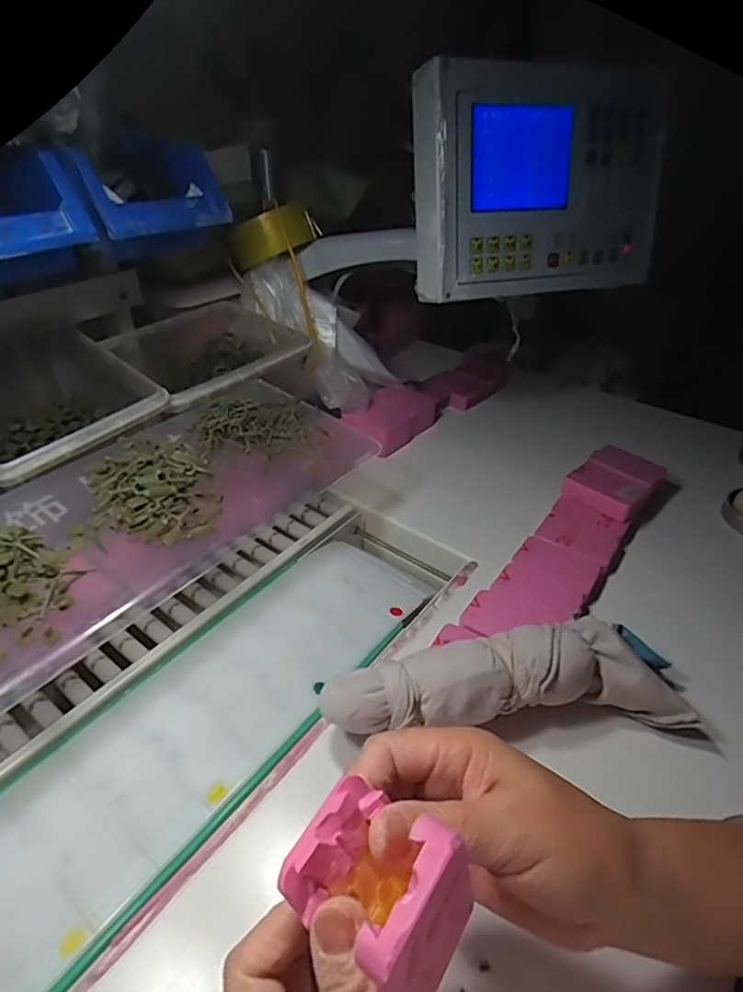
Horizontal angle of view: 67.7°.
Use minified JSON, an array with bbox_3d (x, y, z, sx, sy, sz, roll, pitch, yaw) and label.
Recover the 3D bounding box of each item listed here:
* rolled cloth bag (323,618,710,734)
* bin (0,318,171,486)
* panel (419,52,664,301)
[{"bbox_3d":[0.089,0.127,0.377,0.242,0.062,0.063,-2,40,-6],"label":"rolled cloth bag"},{"bbox_3d":[-0.311,-0.075,0.529,0.236,0.086,0.155,31,46,33],"label":"bin"},{"bbox_3d":[0.166,-0.291,0.525,0.259,0.184,0.051,-11,23,-16],"label":"panel"}]

